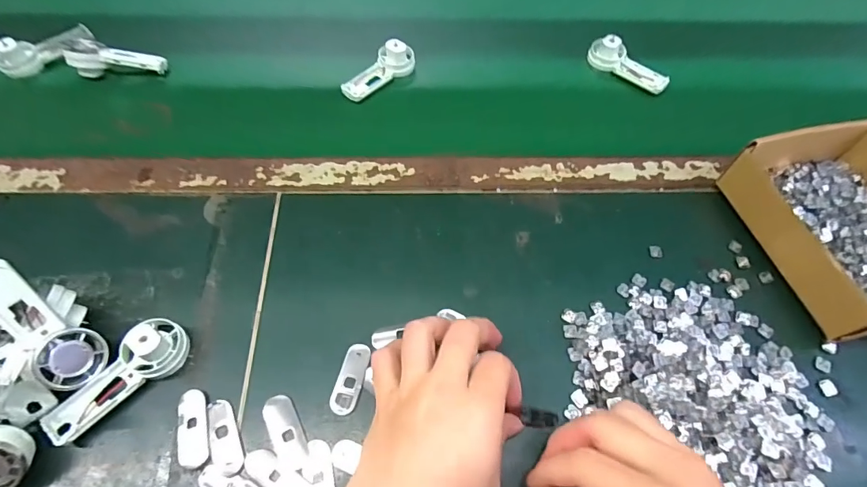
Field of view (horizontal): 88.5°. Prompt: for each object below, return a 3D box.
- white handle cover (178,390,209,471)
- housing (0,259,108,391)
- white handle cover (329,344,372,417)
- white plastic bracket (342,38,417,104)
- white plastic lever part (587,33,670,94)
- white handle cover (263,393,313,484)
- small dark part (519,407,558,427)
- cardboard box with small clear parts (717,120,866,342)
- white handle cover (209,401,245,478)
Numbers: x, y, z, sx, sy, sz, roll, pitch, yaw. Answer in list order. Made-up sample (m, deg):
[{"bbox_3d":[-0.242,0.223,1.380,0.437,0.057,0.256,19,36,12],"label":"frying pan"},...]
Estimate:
[{"bbox_3d":[-0.162,0.124,0.300,0.020,0.004,0.050,-13,61,-10],"label":"white handle cover"},{"bbox_3d":[-0.255,0.053,0.288,0.034,0.093,0.016,-37,26,-21],"label":"housing"},{"bbox_3d":[-0.060,0.097,0.320,0.019,0.004,0.050,13,60,6],"label":"white handle cover"},{"bbox_3d":[-0.061,-0.190,0.482,0.093,0.029,0.031,-39,68,-22],"label":"white plastic bracket"},{"bbox_3d":[0.221,-0.201,0.504,0.093,0.038,0.029,38,65,18],"label":"white plastic lever part"},{"bbox_3d":[-0.097,0.129,0.298,0.020,0.004,0.057,-25,64,-16],"label":"white handle cover"},{"bbox_3d":[0.073,0.122,0.310,0.027,0.006,0.011,13,59,-9],"label":"small dark part"},{"bbox_3d":[0.349,-0.016,0.372,0.147,0.055,0.172,-13,61,-9],"label":"cardboard box with small clear parts"},{"bbox_3d":[-0.141,0.129,0.296,0.019,0.004,0.049,-22,63,-14],"label":"white handle cover"}]

